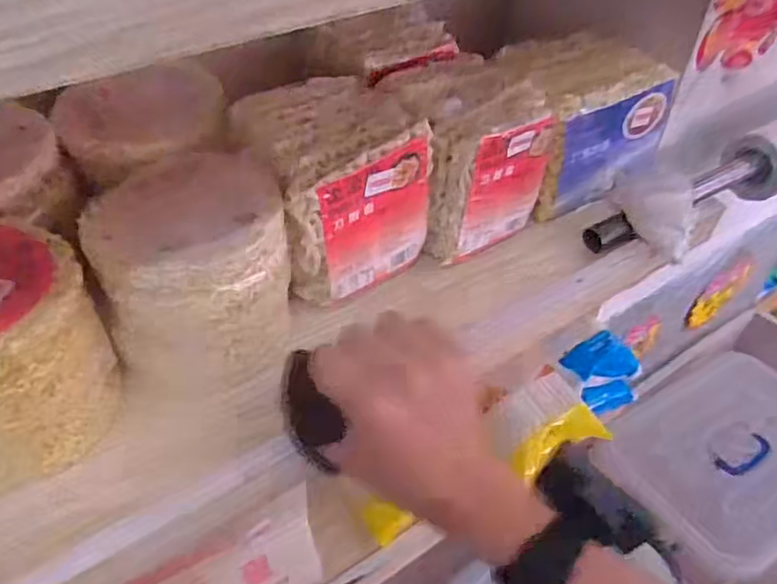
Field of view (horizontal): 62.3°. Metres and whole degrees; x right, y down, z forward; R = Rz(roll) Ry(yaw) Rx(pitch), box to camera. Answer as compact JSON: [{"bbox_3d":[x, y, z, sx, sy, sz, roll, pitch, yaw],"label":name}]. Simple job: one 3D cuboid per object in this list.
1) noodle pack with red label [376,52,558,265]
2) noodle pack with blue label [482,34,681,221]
[{"bbox_3d":[0.058,-0.109,0.514,0.094,0.104,0.115,-25,50,-26],"label":"noodle pack with red label"},{"bbox_3d":[0.164,-0.152,0.561,0.140,0.097,0.107,-21,48,-22],"label":"noodle pack with blue label"}]

